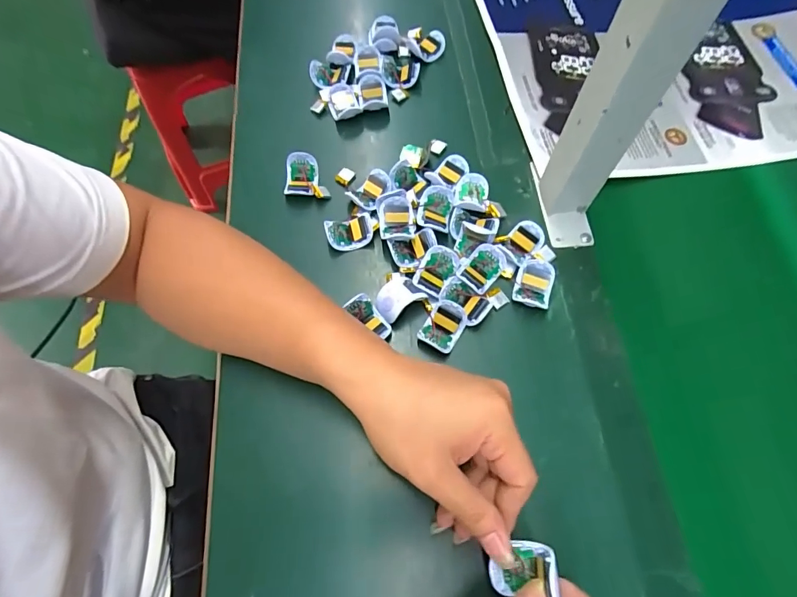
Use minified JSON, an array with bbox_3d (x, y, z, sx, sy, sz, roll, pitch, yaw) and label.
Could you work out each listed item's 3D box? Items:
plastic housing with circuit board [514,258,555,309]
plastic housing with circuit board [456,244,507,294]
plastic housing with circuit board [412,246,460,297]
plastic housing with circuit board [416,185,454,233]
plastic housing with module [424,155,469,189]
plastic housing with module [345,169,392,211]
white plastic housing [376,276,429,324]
[{"bbox_3d":[0.117,-0.013,0.380,0.030,0.012,0.043,16,67,7],"label":"plastic housing with circuit board"},{"bbox_3d":[0.072,-0.026,0.382,0.030,0.014,0.042,41,73,16],"label":"plastic housing with circuit board"},{"bbox_3d":[0.032,-0.024,0.379,0.029,0.015,0.042,28,69,12],"label":"plastic housing with circuit board"},{"bbox_3d":[0.033,-0.082,0.407,0.030,0.015,0.040,11,67,5],"label":"plastic housing with circuit board"},{"bbox_3d":[0.047,-0.122,0.426,0.041,0.013,0.029,-40,72,-16],"label":"plastic housing with module"},{"bbox_3d":[-0.025,-0.103,0.419,0.028,0.017,0.041,30,70,12],"label":"plastic housing with module"},{"bbox_3d":[-0.001,-0.001,0.371,0.038,0.012,0.029,-33,71,-13],"label":"white plastic housing"}]

